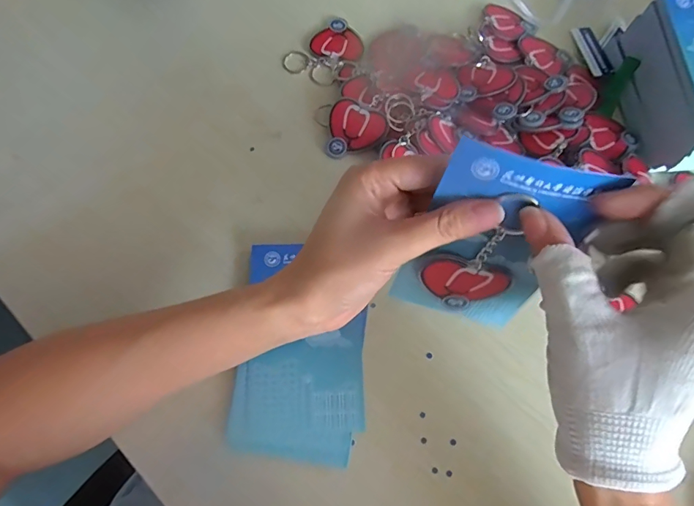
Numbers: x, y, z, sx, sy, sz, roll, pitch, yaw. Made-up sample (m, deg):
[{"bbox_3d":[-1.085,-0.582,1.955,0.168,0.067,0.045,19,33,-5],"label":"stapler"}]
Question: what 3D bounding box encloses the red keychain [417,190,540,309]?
[{"bbox_3d":[0.067,0.005,0.238,0.048,0.098,0.007,3,53,8],"label":"red keychain"}]

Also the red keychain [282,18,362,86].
[{"bbox_3d":[-0.017,-0.188,0.403,0.049,0.004,0.077,41,73,11],"label":"red keychain"}]

